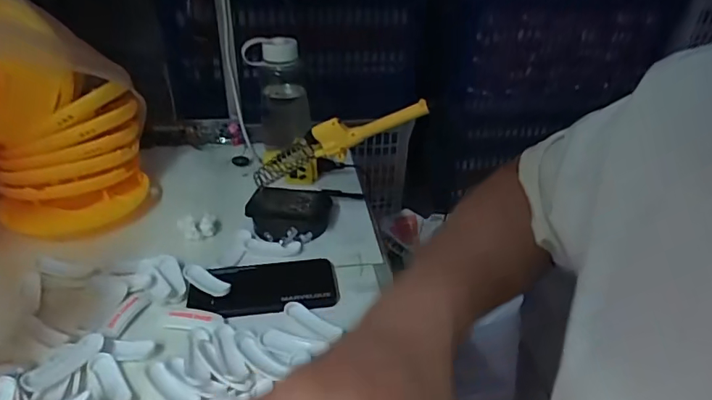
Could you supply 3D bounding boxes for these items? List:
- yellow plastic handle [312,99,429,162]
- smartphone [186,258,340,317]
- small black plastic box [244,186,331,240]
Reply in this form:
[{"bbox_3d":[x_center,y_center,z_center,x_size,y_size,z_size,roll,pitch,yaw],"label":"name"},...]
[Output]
[{"bbox_3d":[0.015,-0.084,0.585,0.148,0.054,0.017,-15,27,19],"label":"yellow plastic handle"},{"bbox_3d":[-0.101,0.091,0.547,0.157,0.011,0.078,-4,32,-11],"label":"smartphone"},{"bbox_3d":[-0.088,0.014,0.656,0.111,0.037,0.089,-1,32,-6],"label":"small black plastic box"}]

